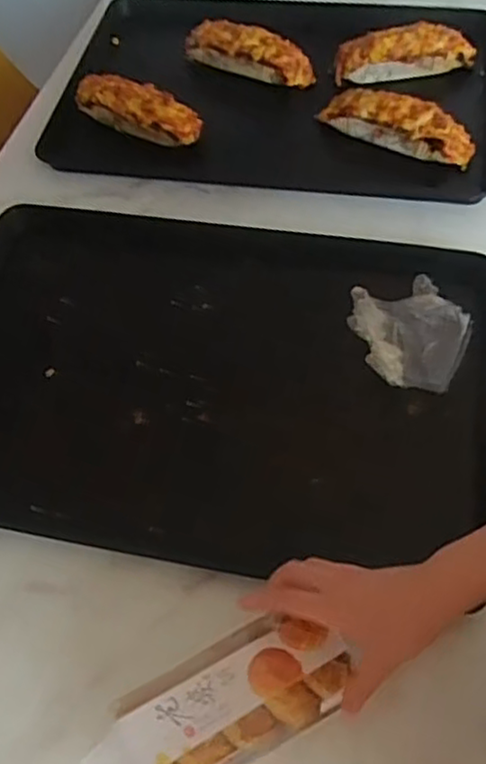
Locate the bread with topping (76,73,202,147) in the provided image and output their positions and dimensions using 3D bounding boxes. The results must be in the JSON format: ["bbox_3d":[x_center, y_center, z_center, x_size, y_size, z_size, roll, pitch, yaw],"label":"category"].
[{"bbox_3d":[-0.148,-0.382,0.945,0.196,0.055,0.059,20,62,16],"label":"bread with topping"}]

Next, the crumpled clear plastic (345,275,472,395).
[{"bbox_3d":[0.174,-0.054,0.702,0.102,0.042,0.145,-15,58,-5],"label":"crumpled clear plastic"}]

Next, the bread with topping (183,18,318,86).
[{"bbox_3d":[0.009,-0.487,1.008,0.206,0.068,0.050,25,63,19],"label":"bread with topping"}]

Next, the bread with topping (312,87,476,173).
[{"bbox_3d":[0.202,-0.343,0.896,0.216,0.064,0.046,27,64,19],"label":"bread with topping"}]

